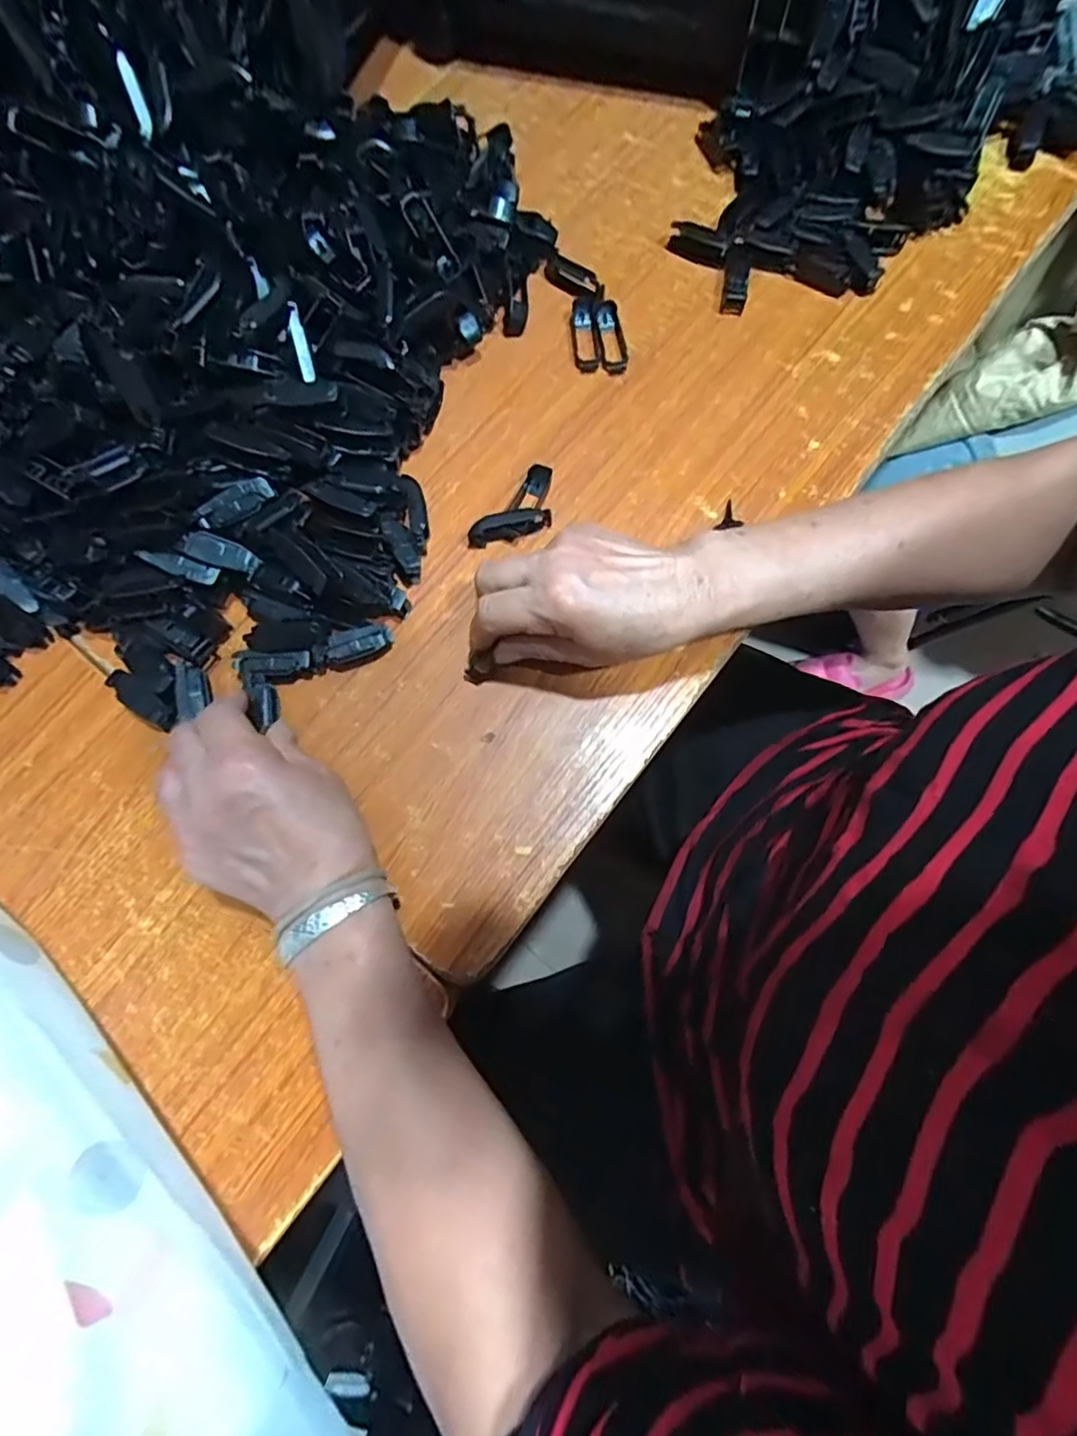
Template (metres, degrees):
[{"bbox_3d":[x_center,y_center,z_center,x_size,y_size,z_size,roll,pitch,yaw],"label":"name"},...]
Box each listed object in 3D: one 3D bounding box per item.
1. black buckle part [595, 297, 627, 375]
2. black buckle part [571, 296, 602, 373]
[{"bbox_3d":[0.054,-0.280,0.436,0.019,0.012,0.053,-7,74,0],"label":"black buckle part"},{"bbox_3d":[0.035,-0.284,0.438,0.020,0.012,0.061,-5,74,1],"label":"black buckle part"}]

